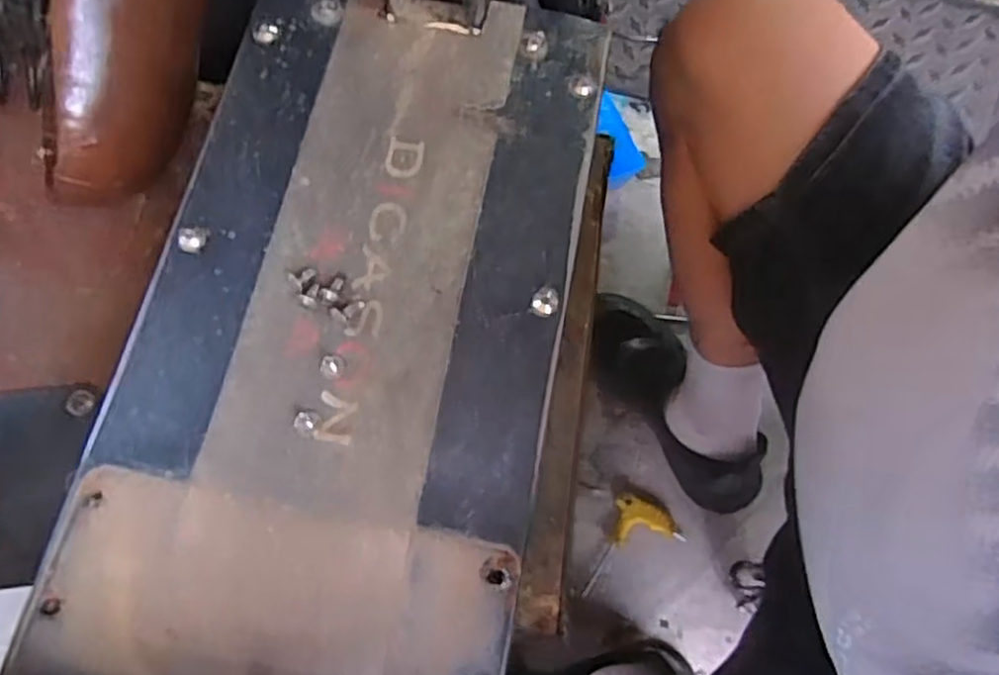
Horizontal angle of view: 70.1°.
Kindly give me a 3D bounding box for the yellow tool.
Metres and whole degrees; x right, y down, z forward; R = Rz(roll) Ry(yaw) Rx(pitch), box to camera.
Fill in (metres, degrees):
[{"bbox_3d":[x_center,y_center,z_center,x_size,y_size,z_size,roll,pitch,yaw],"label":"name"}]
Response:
[{"bbox_3d":[0.133,0.218,0.786,0.123,0.011,0.073,-23,71,-10],"label":"yellow tool"}]

